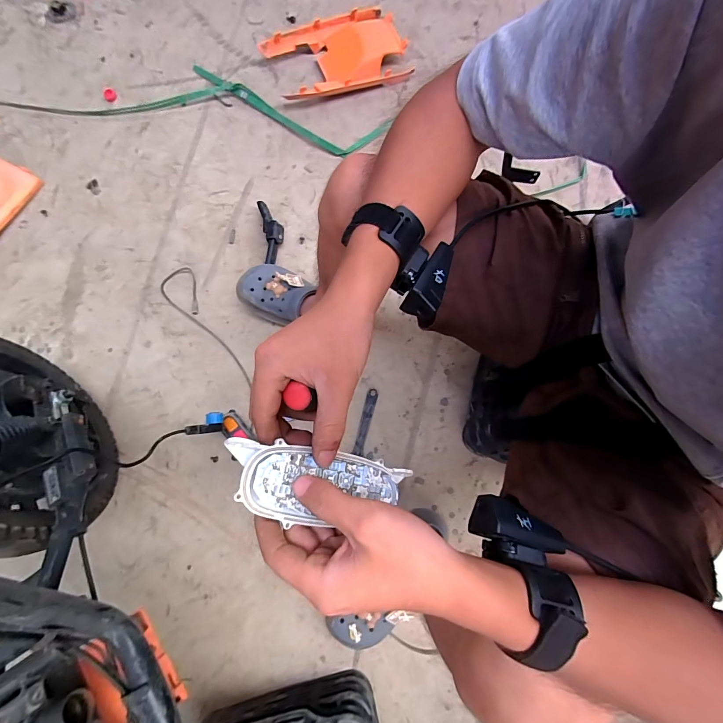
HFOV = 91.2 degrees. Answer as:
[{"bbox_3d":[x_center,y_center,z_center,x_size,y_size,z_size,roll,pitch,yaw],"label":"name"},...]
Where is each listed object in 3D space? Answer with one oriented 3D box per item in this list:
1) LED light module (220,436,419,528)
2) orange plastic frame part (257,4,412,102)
[{"bbox_3d":[-0.026,0.089,0.262,0.138,0.013,0.053,11,74,-27],"label":"LED light module"},{"bbox_3d":[-0.060,-0.840,0.978,0.377,0.046,0.274,-25,77,-5],"label":"orange plastic frame part"}]

